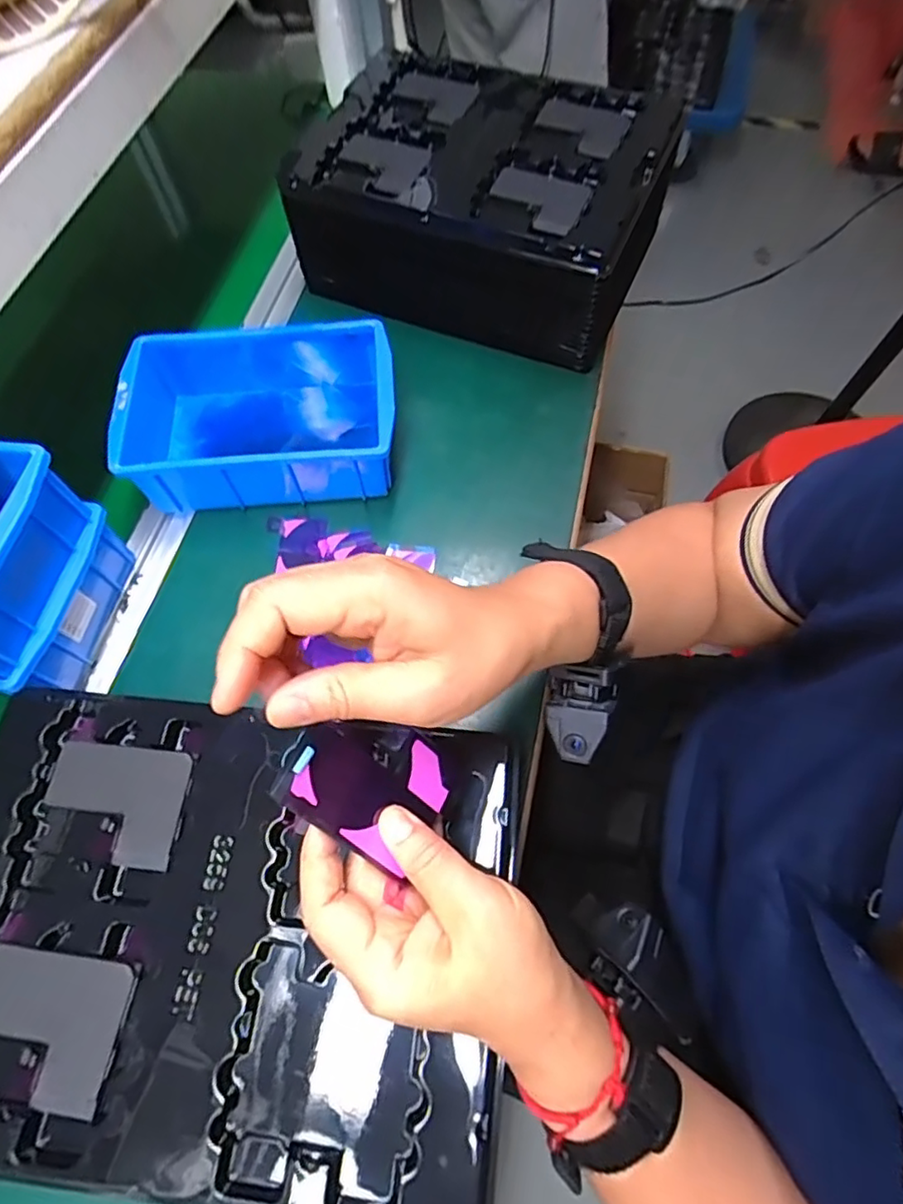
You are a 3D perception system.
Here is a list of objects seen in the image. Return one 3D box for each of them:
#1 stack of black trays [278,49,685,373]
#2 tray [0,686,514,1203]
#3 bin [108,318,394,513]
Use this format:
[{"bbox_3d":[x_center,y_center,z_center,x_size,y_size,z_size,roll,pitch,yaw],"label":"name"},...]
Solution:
[{"bbox_3d":[0.031,-0.364,0.557,0.286,0.117,0.209,22,68,13],"label":"stack of black trays"},{"bbox_3d":[-0.116,0.158,0.302,0.282,0.023,0.210,5,65,5],"label":"tray"},{"bbox_3d":[-0.146,-0.145,0.484,0.204,0.080,0.137,-7,65,0],"label":"bin"}]

